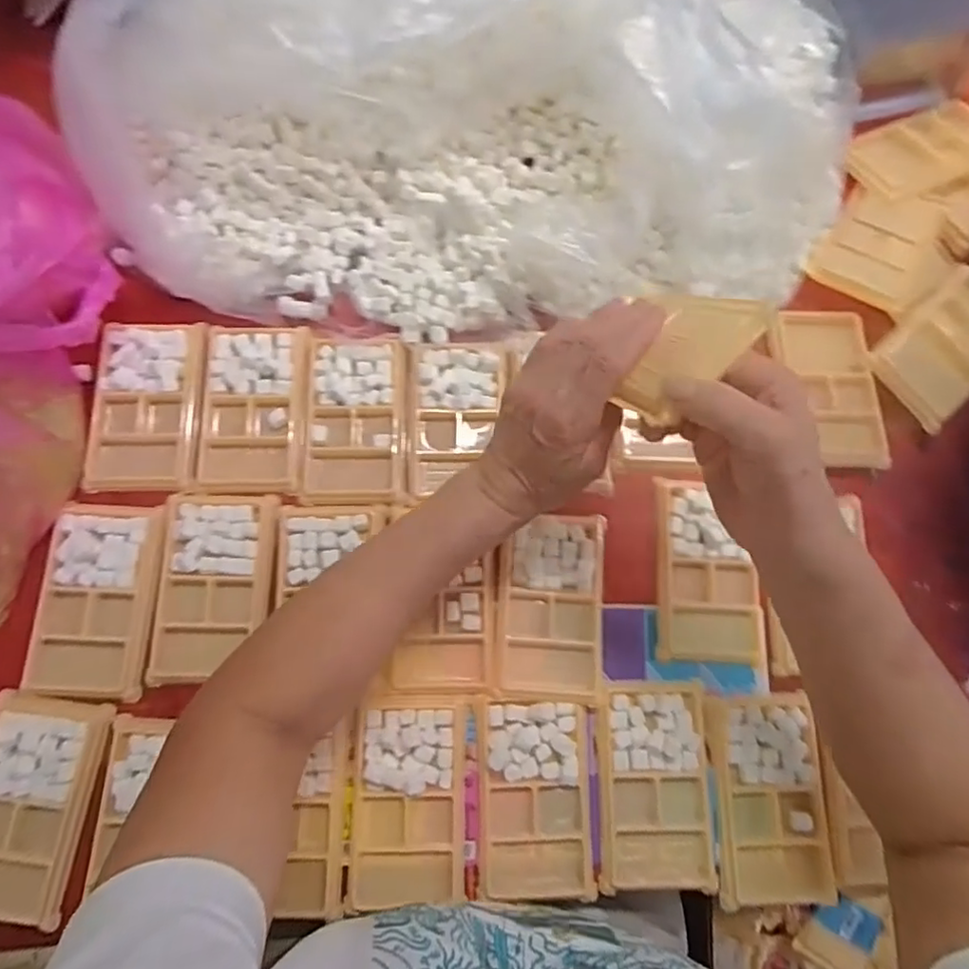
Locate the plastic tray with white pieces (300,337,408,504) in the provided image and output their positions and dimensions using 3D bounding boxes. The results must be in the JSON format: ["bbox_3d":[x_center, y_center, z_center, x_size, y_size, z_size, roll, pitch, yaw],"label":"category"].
[{"bbox_3d":[-0.102,-0.050,0.501,0.078,0.027,0.129,0,77,-2],"label":"plastic tray with white pieces"}]

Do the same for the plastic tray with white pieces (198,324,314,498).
[{"bbox_3d":[-0.181,-0.061,0.499,0.082,0.023,0.135,0,77,-2],"label":"plastic tray with white pieces"}]

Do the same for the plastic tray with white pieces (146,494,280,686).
[{"bbox_3d":[-0.199,0.074,0.466,0.080,0.017,0.136,0,77,-2],"label":"plastic tray with white pieces"}]

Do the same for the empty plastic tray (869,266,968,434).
[{"bbox_3d":[0.382,-0.115,0.514,0.136,0.014,0.080,-42,81,-10],"label":"empty plastic tray"}]

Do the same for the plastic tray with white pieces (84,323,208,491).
[{"bbox_3d":[-0.263,-0.061,0.497,0.080,0.023,0.132,0,77,-2],"label":"plastic tray with white pieces"}]

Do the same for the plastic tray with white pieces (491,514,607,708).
[{"bbox_3d":[0.049,0.089,0.463,0.077,0.013,0.134,5,77,-1],"label":"plastic tray with white pieces"}]

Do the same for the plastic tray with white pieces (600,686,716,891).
[{"bbox_3d":[0.121,0.212,0.443,0.077,0.022,0.139,1,77,-2],"label":"plastic tray with white pieces"}]

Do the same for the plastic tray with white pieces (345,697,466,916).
[{"bbox_3d":[-0.052,0.216,0.431,0.076,0.017,0.129,0,77,-2],"label":"plastic tray with white pieces"}]

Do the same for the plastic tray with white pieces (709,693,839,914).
[{"bbox_3d":[0.201,0.221,0.444,0.078,0.014,0.134,0,77,-2],"label":"plastic tray with white pieces"}]

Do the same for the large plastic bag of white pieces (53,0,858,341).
[{"bbox_3d":[0.011,-0.291,0.474,0.596,0.156,0.308,-1,77,-2],"label":"large plastic bag of white pieces"}]

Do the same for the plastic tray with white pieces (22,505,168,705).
[{"bbox_3d":[-0.280,0.083,0.459,0.079,0.013,0.137,4,77,-1],"label":"plastic tray with white pieces"}]

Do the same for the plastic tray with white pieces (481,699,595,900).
[{"bbox_3d":[0.037,0.217,0.438,0.077,0.016,0.128,0,77,-2],"label":"plastic tray with white pieces"}]

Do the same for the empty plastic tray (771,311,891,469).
[{"bbox_3d":[0.279,-0.079,0.508,0.072,0.010,0.133,-2,77,-2],"label":"empty plastic tray"}]

